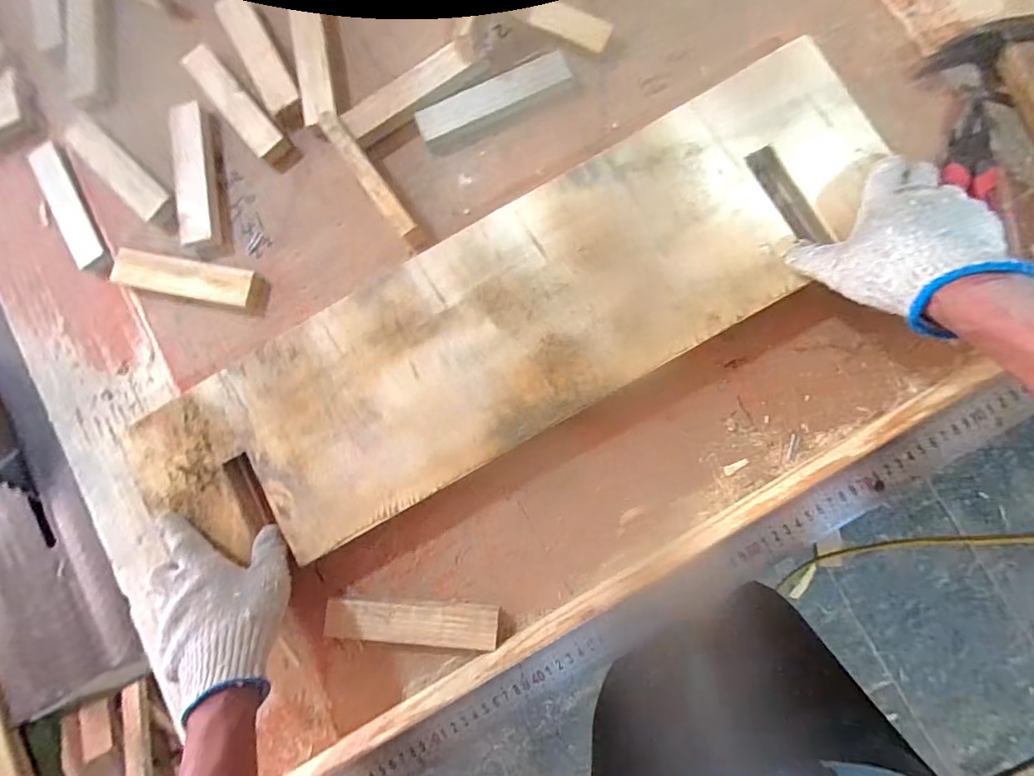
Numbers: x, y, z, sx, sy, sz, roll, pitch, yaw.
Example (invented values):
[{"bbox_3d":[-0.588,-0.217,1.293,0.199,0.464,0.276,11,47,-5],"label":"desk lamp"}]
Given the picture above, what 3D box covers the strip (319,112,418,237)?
[{"bbox_3d":[-0.145,-0.208,0.488,0.020,0.038,0.159,-35,82,1],"label":"strip"}]

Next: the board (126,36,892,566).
[{"bbox_3d":[-0.010,-0.058,0.444,0.691,0.013,0.196,-30,83,2],"label":"board"}]

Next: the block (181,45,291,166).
[{"bbox_3d":[-0.297,-0.300,0.521,0.033,0.019,0.154,-40,82,1],"label":"block"}]

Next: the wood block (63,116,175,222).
[{"bbox_3d":[-0.428,-0.236,0.524,0.168,0.018,0.038,41,89,8],"label":"wood block"}]

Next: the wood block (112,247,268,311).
[{"bbox_3d":[-0.343,-0.113,0.506,0.164,0.020,0.037,11,86,6],"label":"wood block"}]

